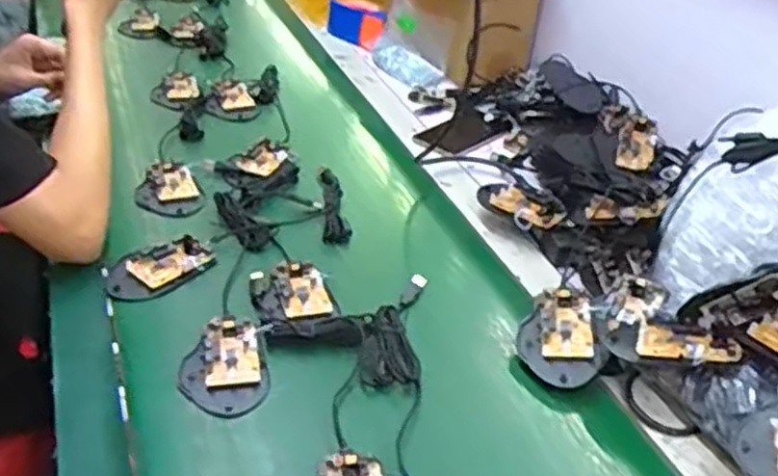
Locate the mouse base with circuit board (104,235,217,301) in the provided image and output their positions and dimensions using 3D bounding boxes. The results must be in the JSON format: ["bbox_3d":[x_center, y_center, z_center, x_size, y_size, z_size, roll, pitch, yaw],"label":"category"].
[{"bbox_3d":[-0.228,0.030,0.767,0.103,0.016,0.057,-14,38,-27],"label":"mouse base with circuit board"}]

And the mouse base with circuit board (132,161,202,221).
[{"bbox_3d":[-0.260,-0.059,0.897,0.071,0.020,0.108,-11,37,-23],"label":"mouse base with circuit board"}]

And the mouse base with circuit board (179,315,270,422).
[{"bbox_3d":[-0.143,0.108,0.659,0.069,0.012,0.102,-4,35,-13],"label":"mouse base with circuit board"}]

